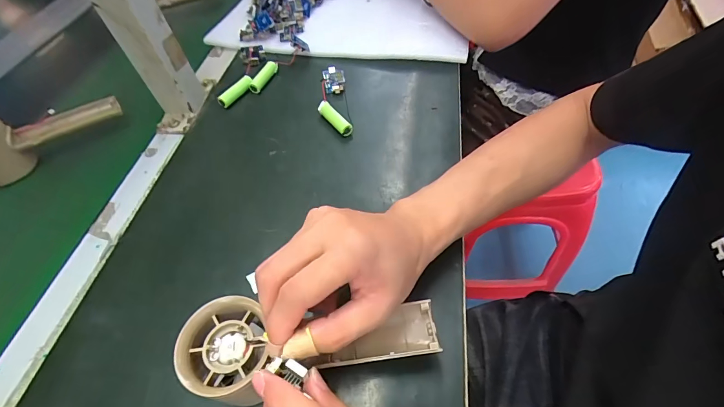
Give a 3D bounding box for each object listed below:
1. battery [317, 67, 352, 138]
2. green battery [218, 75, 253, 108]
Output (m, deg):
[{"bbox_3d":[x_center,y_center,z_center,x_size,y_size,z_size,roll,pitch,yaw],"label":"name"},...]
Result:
[{"bbox_3d":[-0.032,-0.117,0.411,0.032,0.027,0.100,-7,53,-2],"label":"battery"},{"bbox_3d":[-0.151,-0.134,0.429,0.011,0.014,0.048,35,74,28],"label":"green battery"}]

